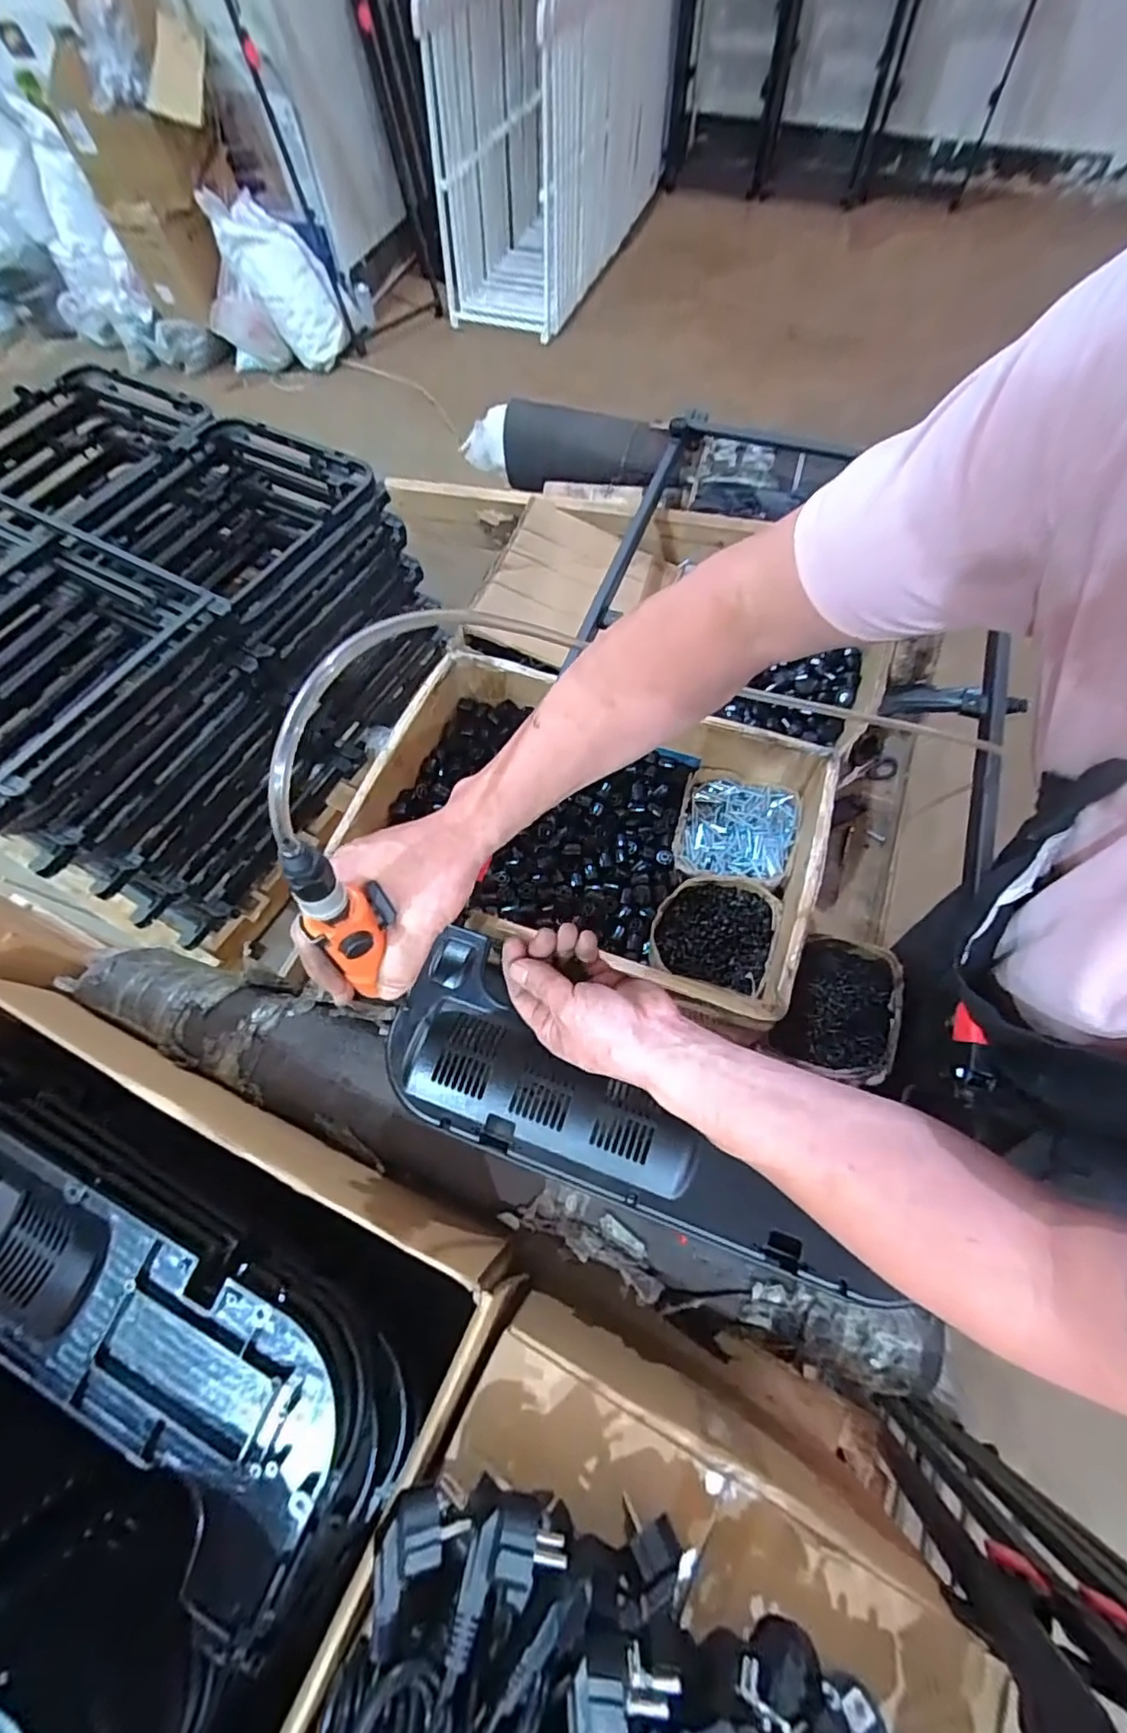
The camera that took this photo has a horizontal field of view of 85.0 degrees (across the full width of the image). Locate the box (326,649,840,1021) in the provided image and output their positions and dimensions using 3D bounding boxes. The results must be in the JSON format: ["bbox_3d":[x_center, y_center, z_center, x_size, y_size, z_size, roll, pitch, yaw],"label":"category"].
[{"bbox_3d":[0.031,-0.045,0.760,0.522,0.124,0.345,18,67,10],"label":"box"}]

